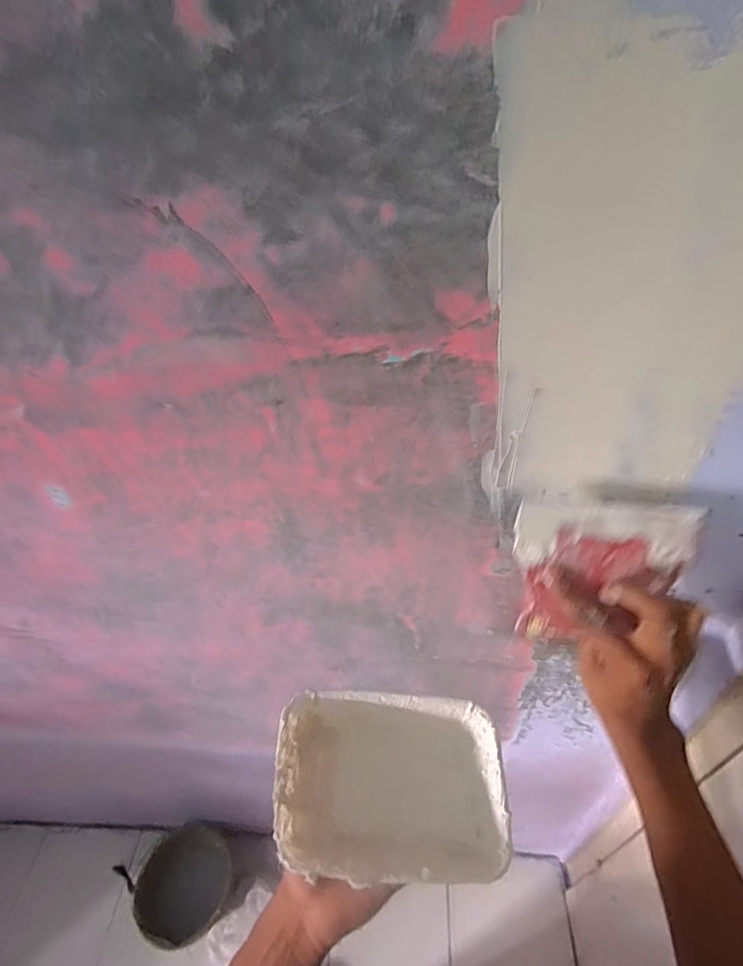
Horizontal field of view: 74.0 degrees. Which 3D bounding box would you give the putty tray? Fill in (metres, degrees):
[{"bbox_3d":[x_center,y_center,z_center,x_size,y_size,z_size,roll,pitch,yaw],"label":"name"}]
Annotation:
[{"bbox_3d":[0.017,0.238,0.391,0.169,0.064,0.124,0,45,5],"label":"putty tray"}]

